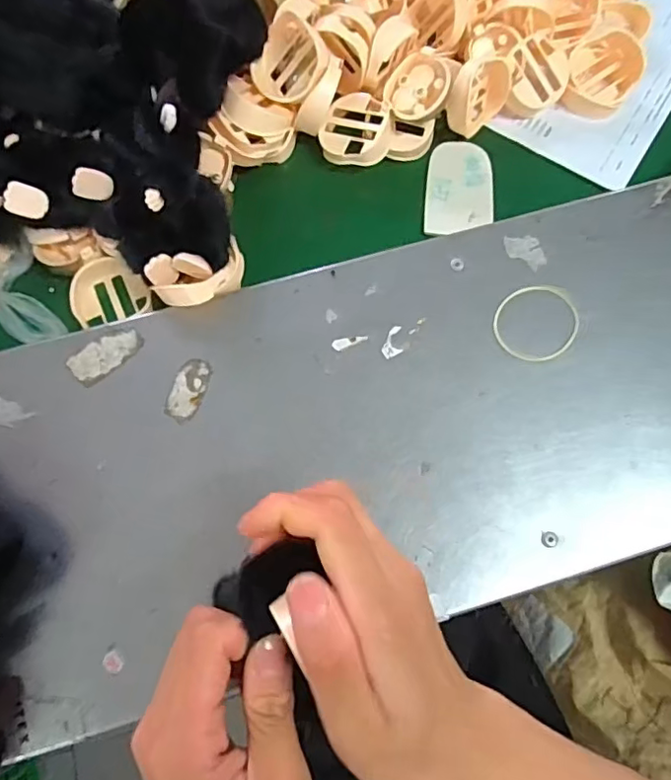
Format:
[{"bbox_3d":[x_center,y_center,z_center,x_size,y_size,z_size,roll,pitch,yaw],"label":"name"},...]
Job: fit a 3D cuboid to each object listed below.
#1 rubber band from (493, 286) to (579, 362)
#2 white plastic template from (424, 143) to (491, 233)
[{"bbox_3d":[0.136,-0.046,0.384,0.058,0.004,0.056,0,73,-1],"label":"rubber band"},{"bbox_3d":[0.097,-0.155,0.439,0.051,0.004,0.079,6,78,4],"label":"white plastic template"}]

